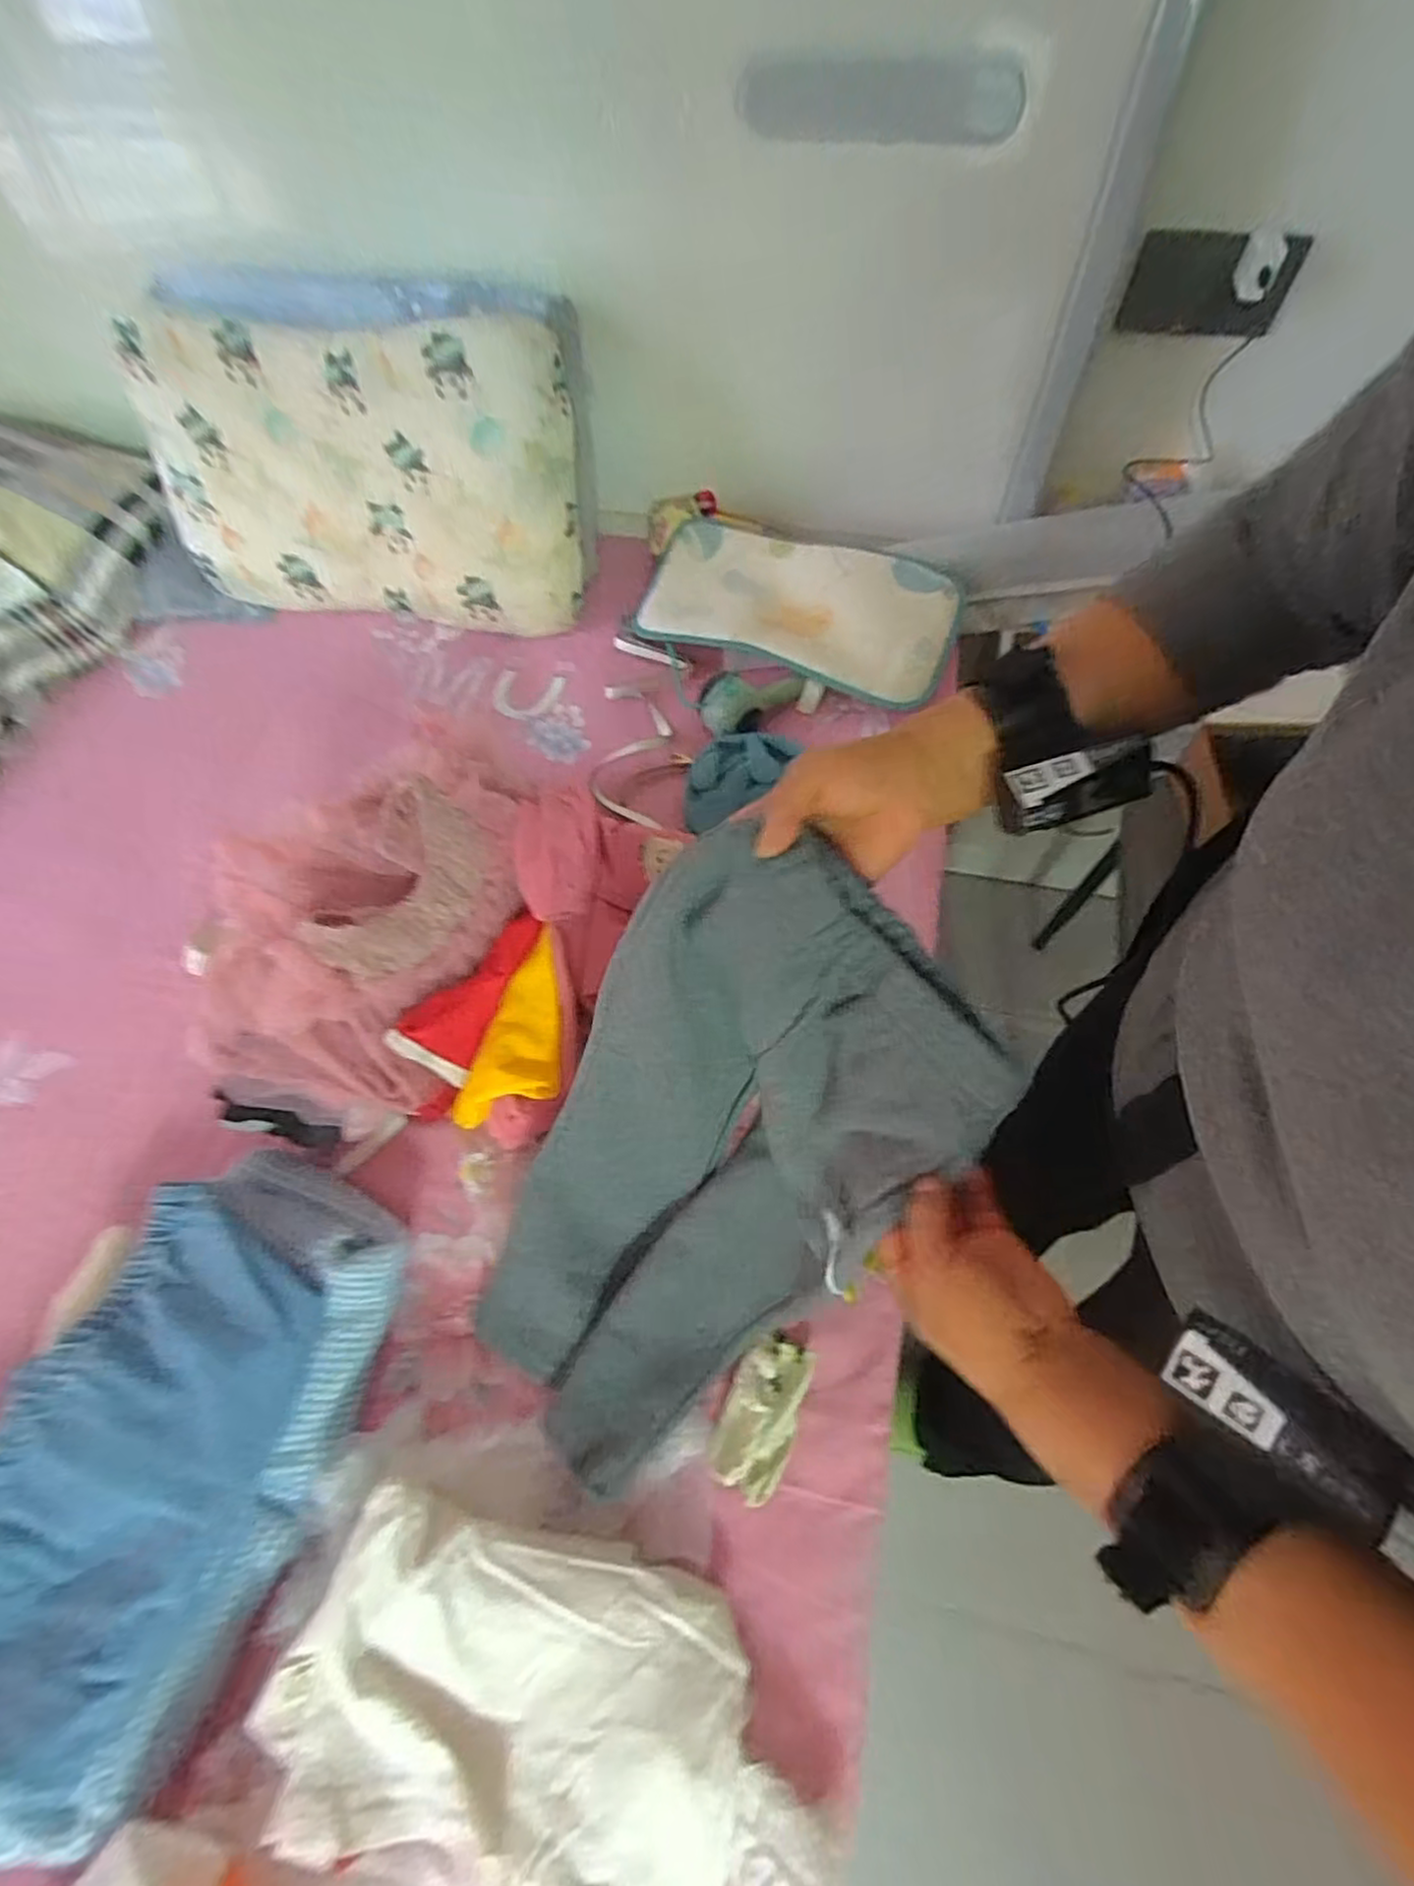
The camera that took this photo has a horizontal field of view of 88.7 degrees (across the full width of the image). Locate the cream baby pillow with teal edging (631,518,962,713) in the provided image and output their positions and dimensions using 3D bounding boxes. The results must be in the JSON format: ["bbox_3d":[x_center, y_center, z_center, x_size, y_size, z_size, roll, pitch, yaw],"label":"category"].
[{"bbox_3d":[0.122,-0.460,0.989,0.428,0.078,0.214,17,63,11],"label":"cream baby pillow with teal edging"}]

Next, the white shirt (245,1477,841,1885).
[{"bbox_3d":[-0.092,0.510,0.468,0.356,0.027,0.183,24,57,4],"label":"white shirt"}]

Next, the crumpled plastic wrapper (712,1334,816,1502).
[{"bbox_3d":[0.045,0.378,0.582,0.060,0.039,0.116,18,63,12],"label":"crumpled plastic wrapper"}]

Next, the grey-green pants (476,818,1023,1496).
[{"bbox_3d":[-0.002,0.167,0.501,0.231,0.488,0.131,41,35,21],"label":"grey-green pants"}]

